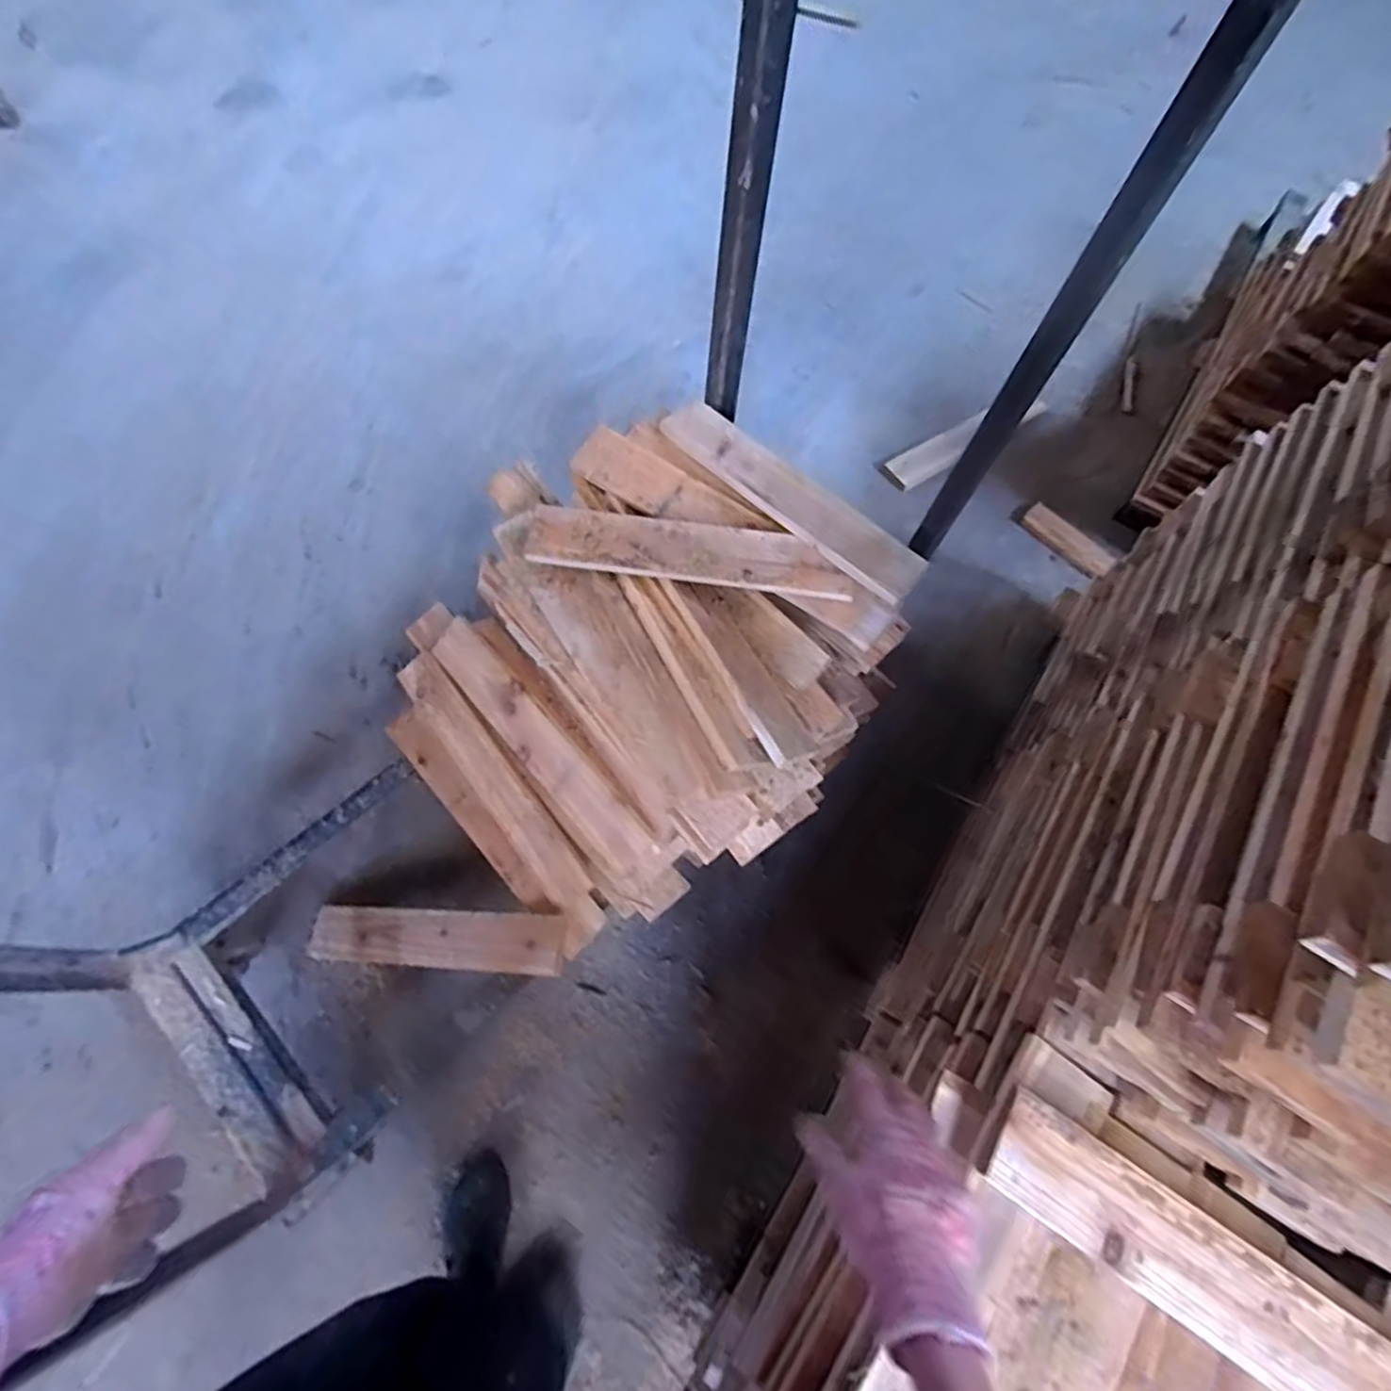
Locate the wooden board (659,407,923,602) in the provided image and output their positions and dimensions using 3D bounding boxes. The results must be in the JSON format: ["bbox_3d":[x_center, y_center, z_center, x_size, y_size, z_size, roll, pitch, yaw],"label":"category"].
[{"bbox_3d":[0.136,-0.285,0.989,0.426,0.026,0.083,41,69,15],"label":"wooden board"}]

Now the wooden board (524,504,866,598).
[{"bbox_3d":[-0.011,-0.205,0.982,0.452,0.026,0.100,8,72,6],"label":"wooden board"}]

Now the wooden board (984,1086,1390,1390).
[{"bbox_3d":[0.480,0.514,0.551,0.480,0.017,0.082,33,67,8],"label":"wooden board"}]

